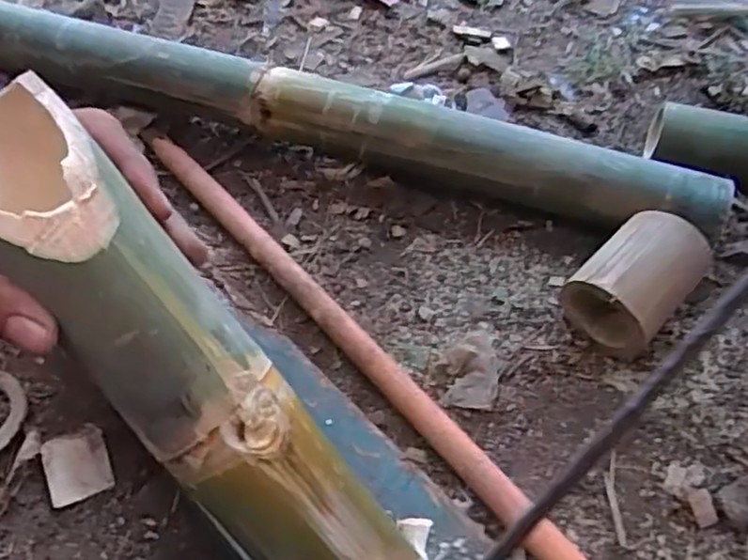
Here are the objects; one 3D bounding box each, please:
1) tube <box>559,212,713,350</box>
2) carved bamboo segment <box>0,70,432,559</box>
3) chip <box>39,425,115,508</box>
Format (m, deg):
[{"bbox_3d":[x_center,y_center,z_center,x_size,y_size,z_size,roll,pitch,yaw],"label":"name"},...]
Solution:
[{"bbox_3d":[0.191,0.002,0.488,0.096,0.068,0.070,-39,66,-22],"label":"tube"},{"bbox_3d":[-0.075,0.044,0.274,0.059,0.050,0.271,-41,104,-24],"label":"carved bamboo segment"},{"bbox_3d":[-0.199,0.124,0.441,0.038,0.009,0.049,-22,61,-14],"label":"chip"}]

